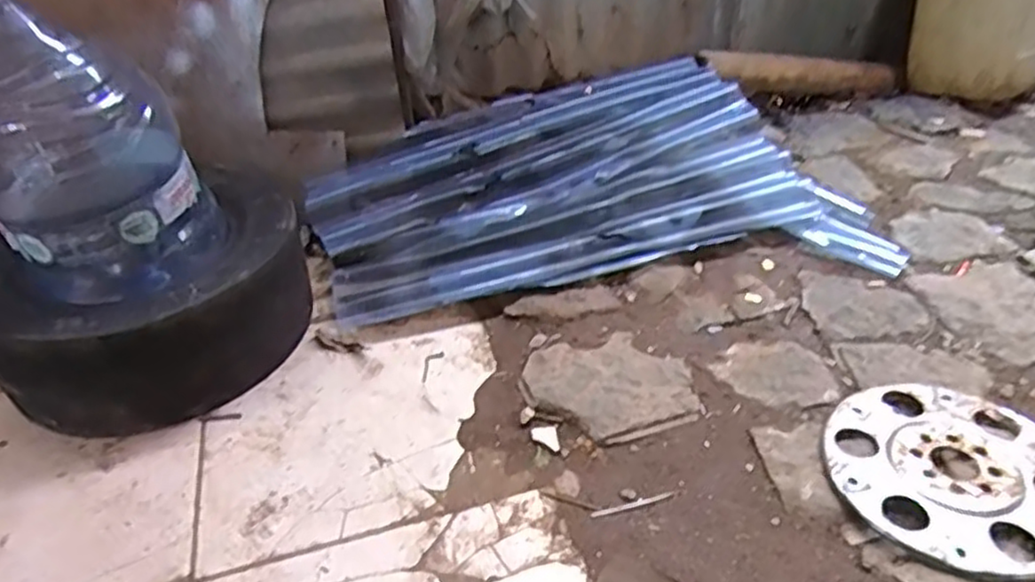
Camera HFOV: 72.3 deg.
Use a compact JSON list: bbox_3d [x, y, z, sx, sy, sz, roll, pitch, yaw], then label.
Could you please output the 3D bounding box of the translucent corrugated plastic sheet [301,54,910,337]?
[{"bbox_3d":[0.116,-0.178,1.274,0.951,0.097,0.515,-9,61,-2],"label":"translucent corrugated plastic sheet"}]

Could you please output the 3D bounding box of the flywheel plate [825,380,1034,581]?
[{"bbox_3d":[0.494,0.199,0.800,0.258,0.017,0.266,-3,37,2],"label":"flywheel plate"}]

